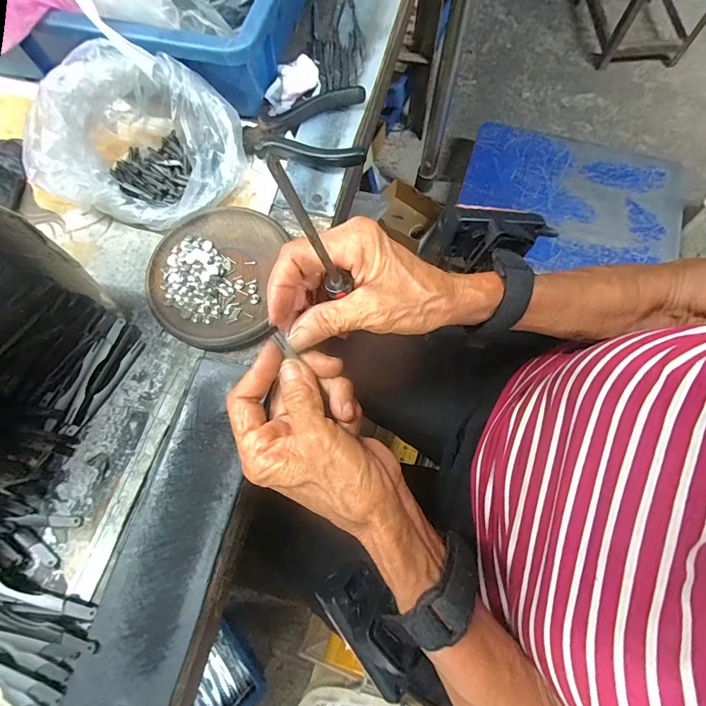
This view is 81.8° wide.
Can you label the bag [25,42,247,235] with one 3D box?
[{"bbox_3d":[-0.162,-0.166,0.311,0.136,0.079,0.111,1,71,2],"label":"bag"}]

